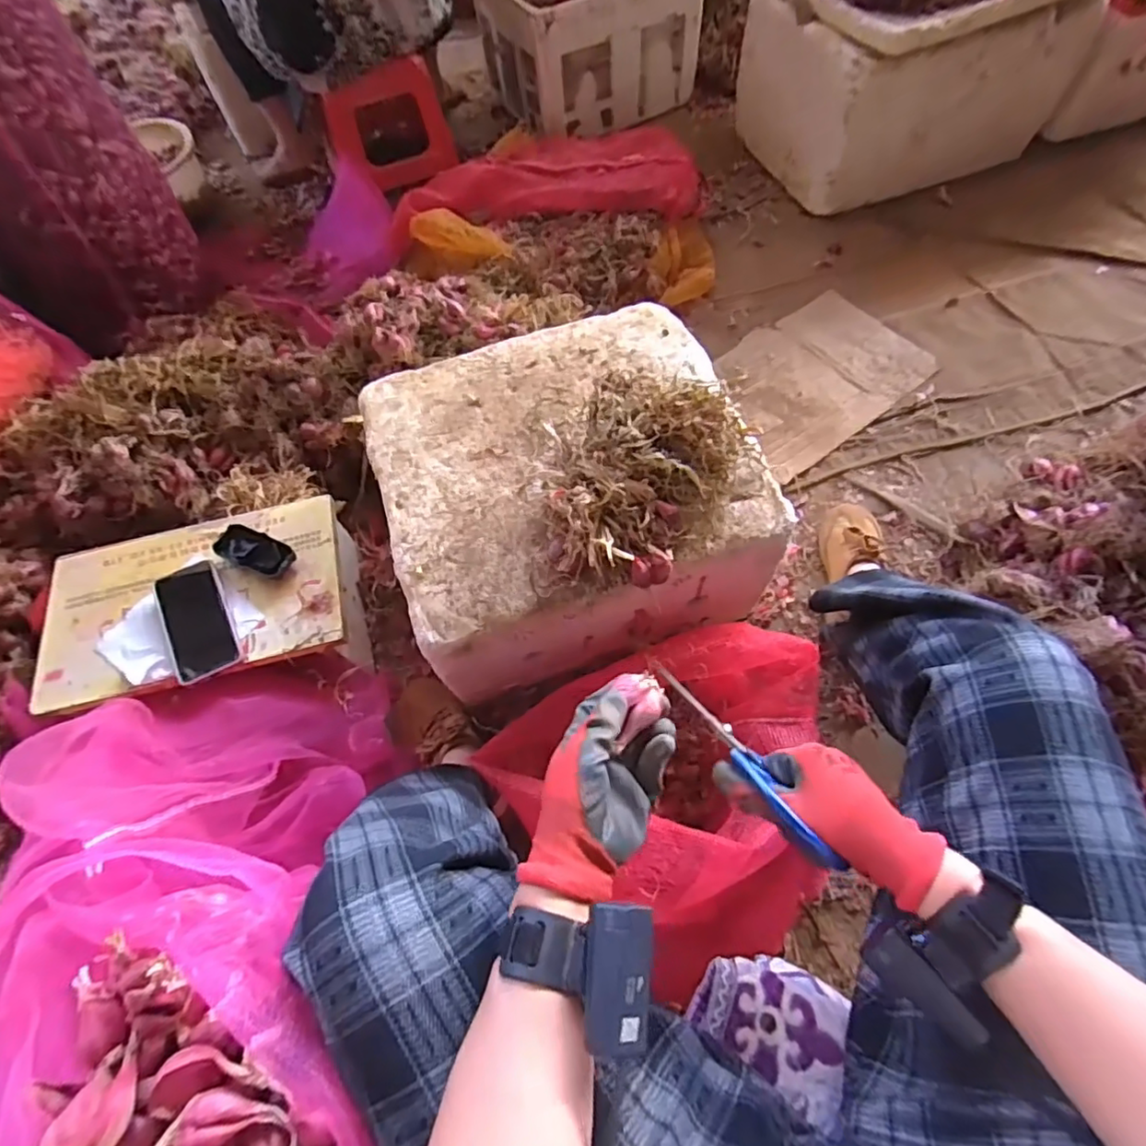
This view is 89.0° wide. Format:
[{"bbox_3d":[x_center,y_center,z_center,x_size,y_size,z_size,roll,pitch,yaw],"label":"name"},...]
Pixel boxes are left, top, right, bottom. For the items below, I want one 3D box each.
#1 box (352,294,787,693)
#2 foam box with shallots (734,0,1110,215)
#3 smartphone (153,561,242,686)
[{"bbox_3d":[-0.003,-0.094,0.773,0.438,0.231,0.419,-18,63,-5],"label":"box"},{"bbox_3d":[0.759,-1.191,1.303,0.596,0.396,0.444,-20,64,-6],"label":"foam box with shallots"},{"bbox_3d":[-0.475,0.061,0.736,0.078,0.011,0.152,-26,71,-16],"label":"smartphone"}]

